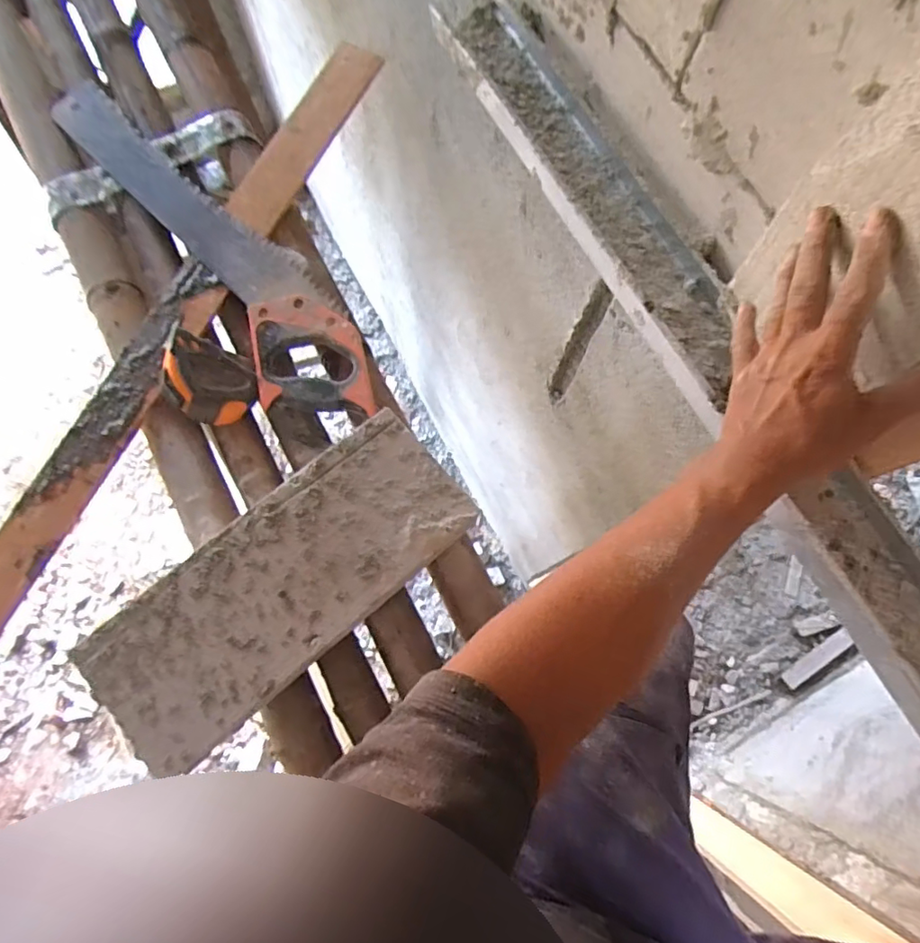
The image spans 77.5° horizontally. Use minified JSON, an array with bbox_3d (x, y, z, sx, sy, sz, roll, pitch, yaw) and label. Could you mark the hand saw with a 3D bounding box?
[{"bbox_3d":[-0.281,-0.267,0.645,0.118,0.037,0.563,-36,79,-11],"label":"hand saw"}]

